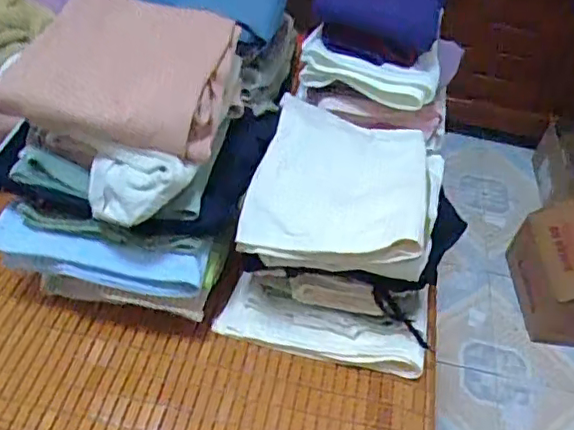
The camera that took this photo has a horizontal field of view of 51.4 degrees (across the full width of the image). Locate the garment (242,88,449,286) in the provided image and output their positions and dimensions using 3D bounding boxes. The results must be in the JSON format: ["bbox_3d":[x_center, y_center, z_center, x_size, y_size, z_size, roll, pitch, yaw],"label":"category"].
[{"bbox_3d":[0.076,-0.045,0.730,0.213,0.065,0.264,14,47,6],"label":"garment"}]

